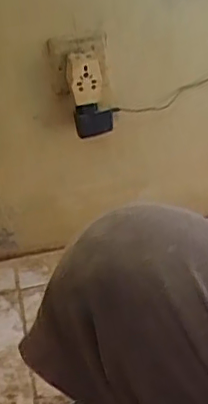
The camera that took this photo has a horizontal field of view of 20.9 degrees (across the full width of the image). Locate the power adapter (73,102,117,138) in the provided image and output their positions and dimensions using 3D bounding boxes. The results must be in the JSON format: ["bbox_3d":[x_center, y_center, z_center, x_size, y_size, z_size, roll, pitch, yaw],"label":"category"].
[{"bbox_3d":[-0.013,-0.131,0.882,0.076,0.046,0.021,-21,39,-25],"label":"power adapter"}]

